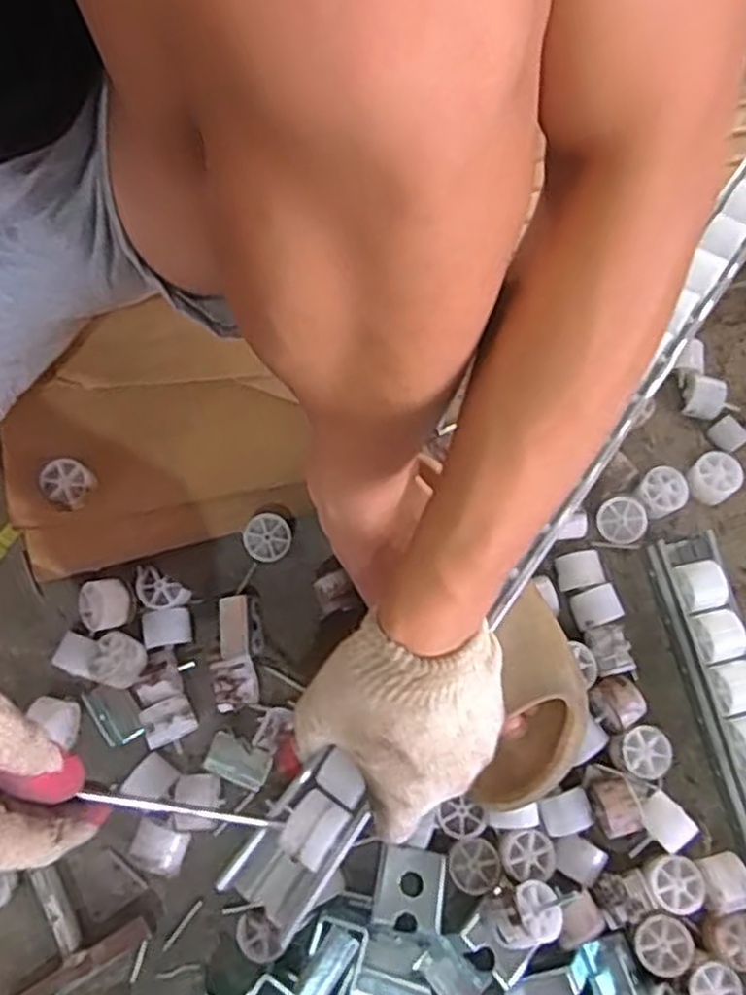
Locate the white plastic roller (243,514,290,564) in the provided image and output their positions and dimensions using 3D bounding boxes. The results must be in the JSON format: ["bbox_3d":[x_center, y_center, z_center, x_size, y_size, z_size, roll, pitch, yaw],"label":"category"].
[{"bbox_3d":[-0.078,0.031,0.572,0.033,0.023,0.034,0,73,-1],"label":"white plastic roller"}]

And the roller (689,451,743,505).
[{"bbox_3d":[0.261,-0.014,0.590,0.036,0.031,0.034,0,73,-1],"label":"roller"}]

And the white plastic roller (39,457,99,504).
[{"bbox_3d":[-0.226,-0.010,0.569,0.033,0.026,0.034,0,75,-1],"label":"white plastic roller"}]

